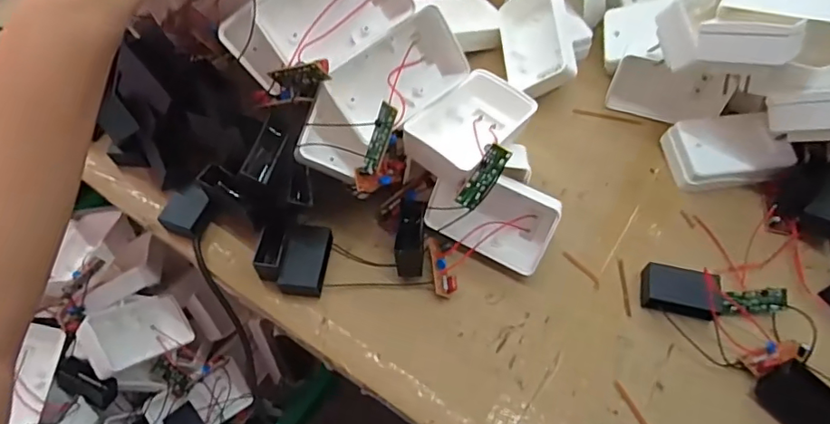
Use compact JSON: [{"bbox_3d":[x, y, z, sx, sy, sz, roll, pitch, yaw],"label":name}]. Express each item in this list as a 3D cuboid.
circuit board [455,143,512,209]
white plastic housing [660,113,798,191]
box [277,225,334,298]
[{"bbox_3d":[0.044,-0.022,0.339,0.016,0.004,0.045,30,103,-10],"label":"circuit board"},{"bbox_3d":[0.249,-0.051,0.428,0.079,0.027,0.054,-8,61,-4],"label":"white plastic housing"},{"bbox_3d":[-0.079,0.035,0.388,0.030,0.019,0.051,7,61,4],"label":"box"}]

